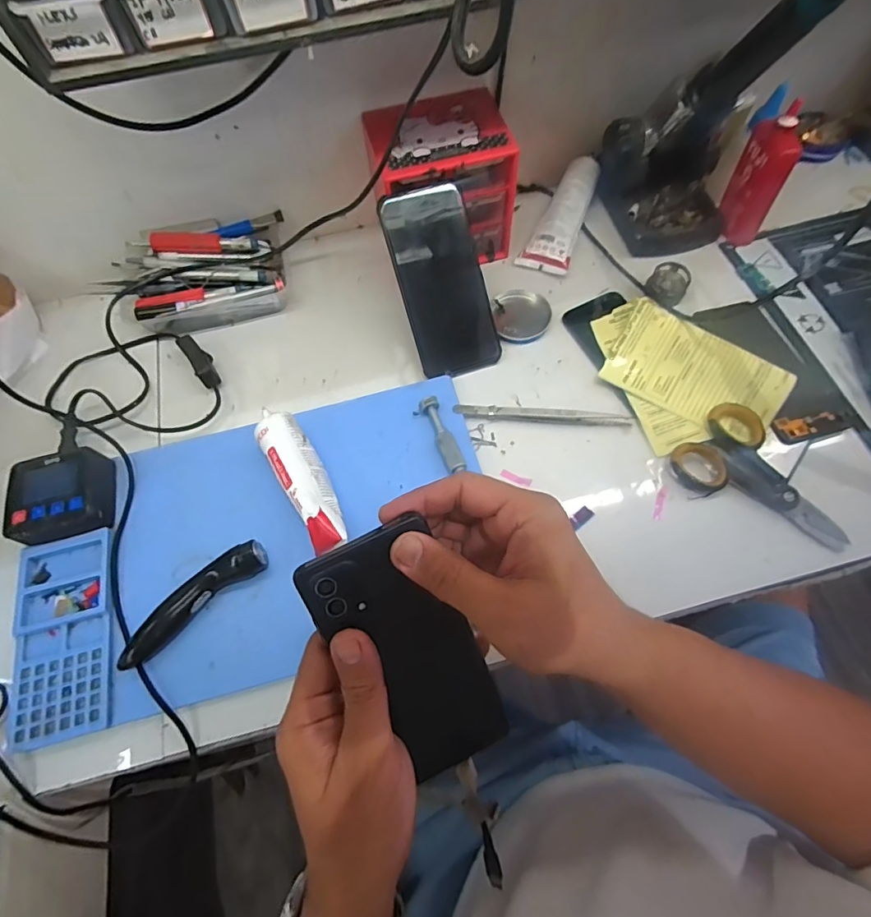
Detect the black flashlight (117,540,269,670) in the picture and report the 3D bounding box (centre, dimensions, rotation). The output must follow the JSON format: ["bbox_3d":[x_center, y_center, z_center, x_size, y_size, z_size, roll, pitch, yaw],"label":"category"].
[{"bbox_3d":[-0.187,0.105,0.373,0.122,0.027,0.035,-35,67,-15],"label":"black flashlight"}]

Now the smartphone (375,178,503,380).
[{"bbox_3d":[0.006,-0.162,0.452,0.077,0.004,0.164,-18,104,-4],"label":"smartphone"}]

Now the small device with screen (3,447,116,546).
[{"bbox_3d":[-0.312,0.032,0.406,0.069,0.031,0.075,-15,65,-3],"label":"small device with screen"}]

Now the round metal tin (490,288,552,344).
[{"bbox_3d":[0.087,-0.148,0.494,0.056,0.011,0.067,-10,63,-4],"label":"round metal tin"}]

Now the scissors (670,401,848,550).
[{"bbox_3d":[0.270,0.022,0.400,0.136,0.015,0.079,42,81,14],"label":"scissors"}]

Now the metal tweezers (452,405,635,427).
[{"bbox_3d":[0.096,-0.039,0.442,0.156,0.014,0.012,4,63,4],"label":"metal tweezers"}]

